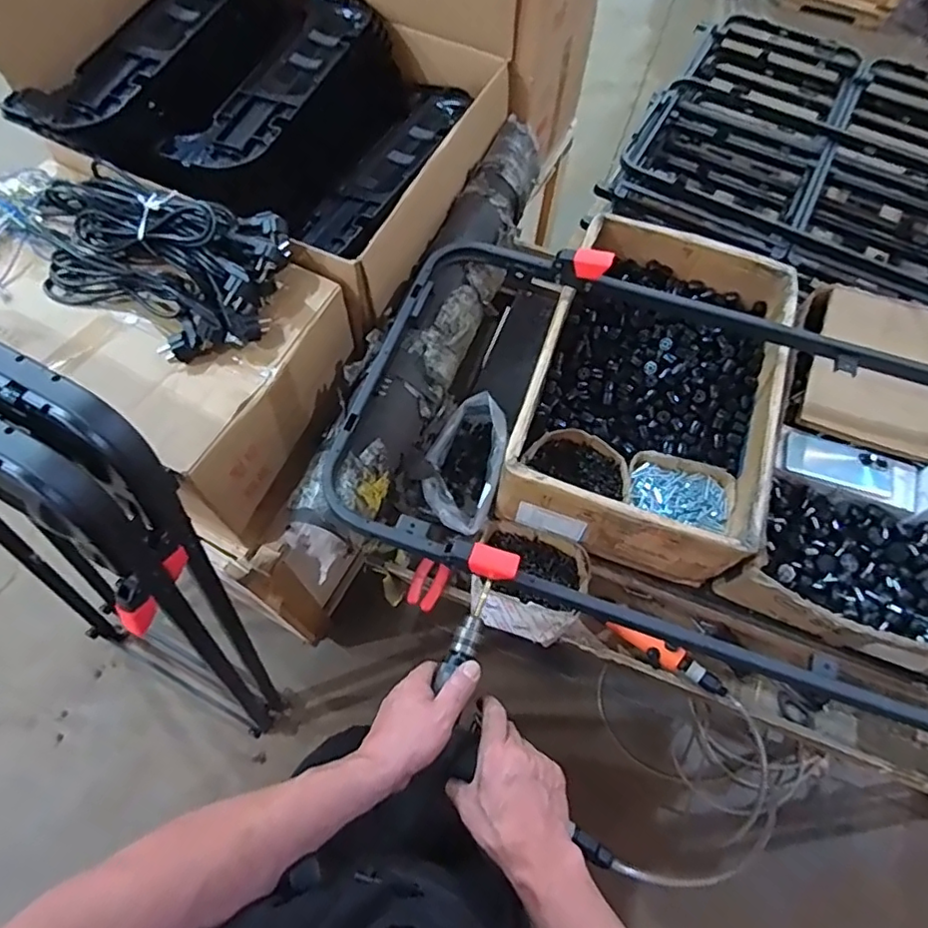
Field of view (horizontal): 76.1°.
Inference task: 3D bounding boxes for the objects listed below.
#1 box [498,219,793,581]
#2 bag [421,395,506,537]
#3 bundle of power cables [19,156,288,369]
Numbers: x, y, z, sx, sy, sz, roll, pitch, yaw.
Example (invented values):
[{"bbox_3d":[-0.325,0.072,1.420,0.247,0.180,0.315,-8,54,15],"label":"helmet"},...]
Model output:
[{"bbox_3d":[0.302,-0.127,0.949,0.350,0.145,0.537,17,65,7],"label":"box"},{"bbox_3d":[0.000,0.006,0.944,0.108,0.113,0.211,12,64,5],"label":"bag"},{"bbox_3d":[-0.457,-0.301,0.817,0.451,0.085,0.210,25,66,10],"label":"bundle of power cables"}]

